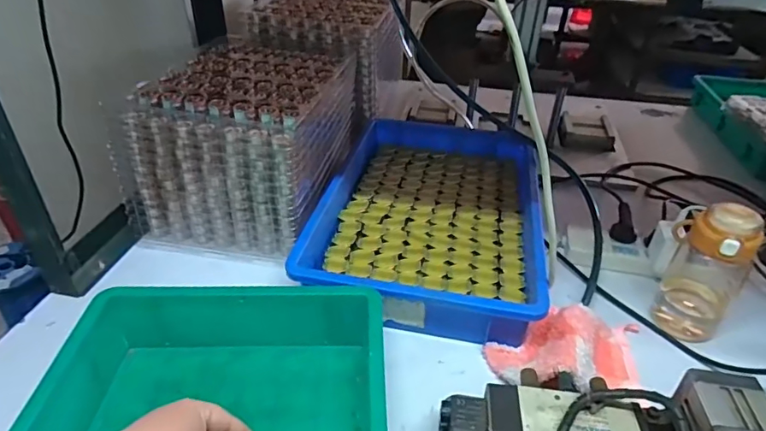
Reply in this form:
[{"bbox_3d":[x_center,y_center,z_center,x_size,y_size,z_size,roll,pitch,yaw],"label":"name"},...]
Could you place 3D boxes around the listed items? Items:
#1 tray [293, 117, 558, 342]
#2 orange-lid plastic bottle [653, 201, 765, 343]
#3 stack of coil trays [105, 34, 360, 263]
[{"bbox_3d":[0.072,-0.022,0.719,0.300,0.062,0.462,7,36,7],"label":"tray"},{"bbox_3d":[0.368,0.062,0.563,0.082,0.169,0.080,29,44,32],"label":"orange-lid plastic bottle"},{"bbox_3d":[-0.195,-0.123,0.757,0.243,0.191,0.344,8,36,8],"label":"stack of coil trays"}]

